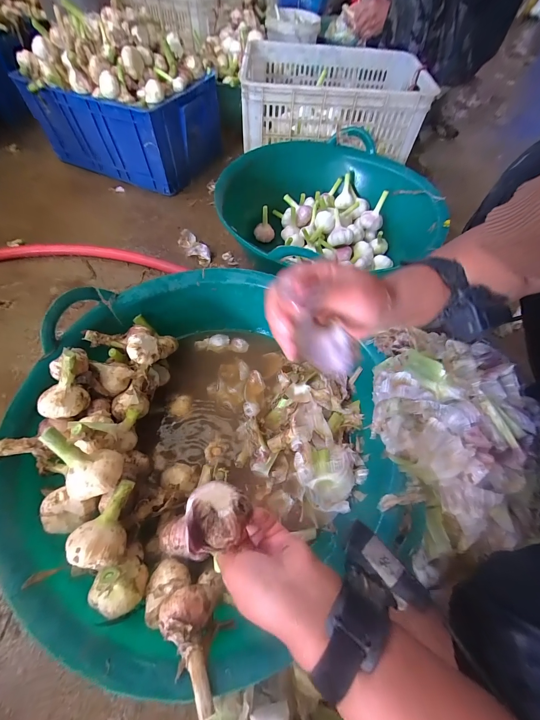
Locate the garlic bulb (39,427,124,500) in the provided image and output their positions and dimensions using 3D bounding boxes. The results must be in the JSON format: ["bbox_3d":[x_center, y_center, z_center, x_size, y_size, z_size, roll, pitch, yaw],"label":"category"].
[{"bbox_3d":[-0.238,0.131,0.348,0.097,0.053,0.059,32,45,-23],"label":"garlic bulb"}]

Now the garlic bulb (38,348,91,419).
[{"bbox_3d":[-0.278,0.040,0.385,0.046,0.062,0.080,32,63,16],"label":"garlic bulb"}]

